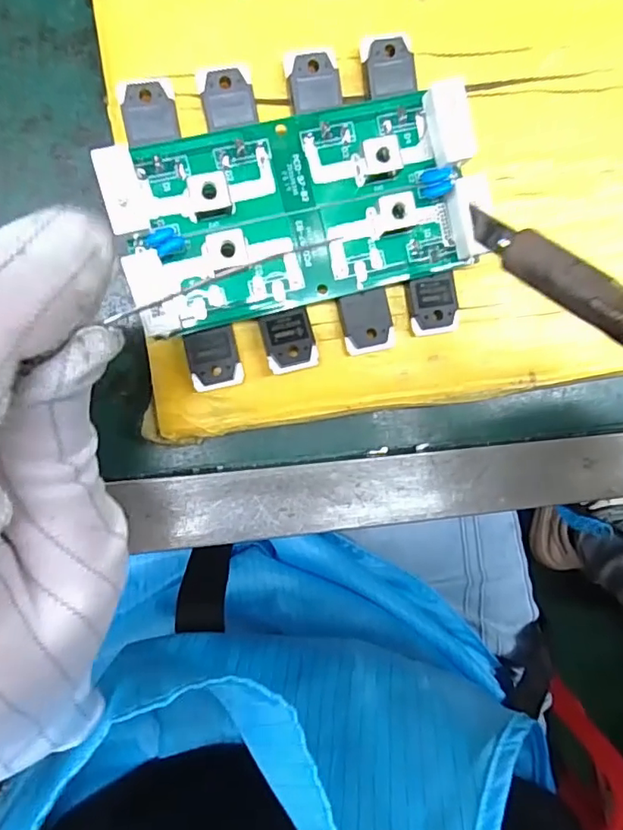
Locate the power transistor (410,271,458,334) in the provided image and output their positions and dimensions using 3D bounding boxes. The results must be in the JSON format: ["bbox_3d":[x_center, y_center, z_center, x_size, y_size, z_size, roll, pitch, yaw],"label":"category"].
[{"bbox_3d":[0.039,-0.035,0.177,0.015,0.004,0.019,-8,95,-8],"label":"power transistor"}]

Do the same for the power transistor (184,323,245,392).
[{"bbox_3d":[-0.030,-0.017,0.170,0.015,0.007,0.018,-15,96,-8],"label":"power transistor"}]

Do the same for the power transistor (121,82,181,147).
[{"bbox_3d":[-0.046,-0.085,0.157,0.015,0.004,0.018,-8,90,-21],"label":"power transistor"}]

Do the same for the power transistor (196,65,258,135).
[{"bbox_3d":[-0.024,-0.092,0.160,0.016,0.004,0.019,-8,95,-8],"label":"power transistor"}]

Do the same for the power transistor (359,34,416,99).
[{"bbox_3d":[0.024,-0.105,0.166,0.015,0.004,0.016,-15,96,-8],"label":"power transistor"}]

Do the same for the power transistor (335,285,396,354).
[{"bbox_3d":[0.018,-0.029,0.174,0.015,0.004,0.019,-13,96,-8],"label":"power transistor"}]

